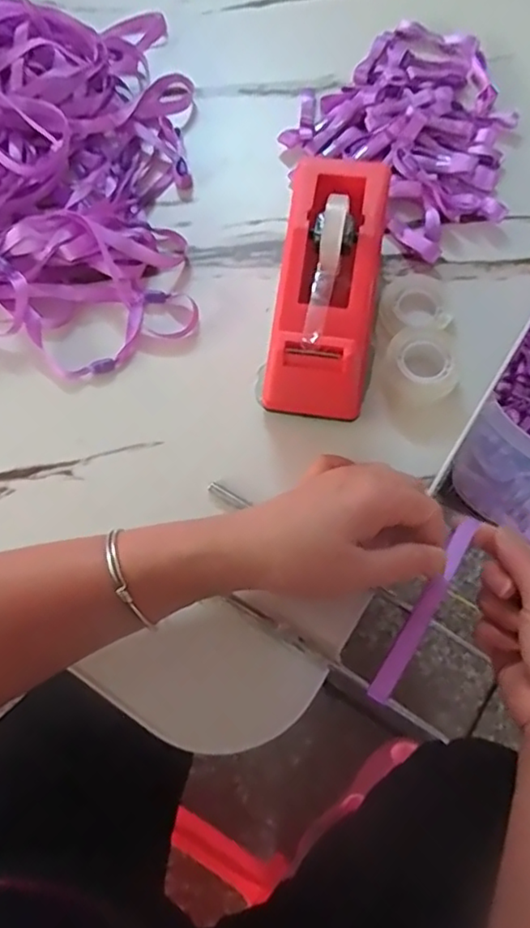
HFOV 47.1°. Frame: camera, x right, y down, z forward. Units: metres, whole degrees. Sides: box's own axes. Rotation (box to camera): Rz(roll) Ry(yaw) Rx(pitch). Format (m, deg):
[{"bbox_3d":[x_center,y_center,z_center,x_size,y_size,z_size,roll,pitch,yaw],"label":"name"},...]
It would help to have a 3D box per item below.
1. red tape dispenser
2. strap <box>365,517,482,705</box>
[{"bbox_3d":[0.037,-0.111,0.364,0.061,0.065,0.157,8,81,6],"label":"red tape dispenser"},{"bbox_3d":[0.092,0.076,0.339,0.012,0.012,0.123,32,64,14],"label":"strap"}]

